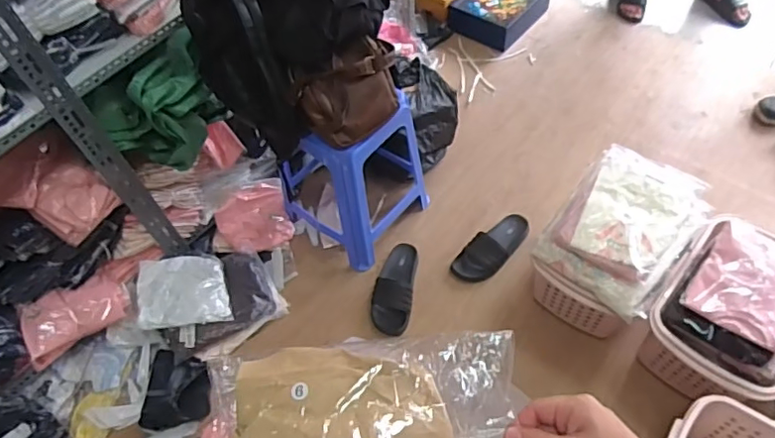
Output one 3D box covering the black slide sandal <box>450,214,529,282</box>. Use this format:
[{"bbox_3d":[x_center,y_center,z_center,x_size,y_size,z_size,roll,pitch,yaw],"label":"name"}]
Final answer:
[{"bbox_3d":[0.317,0.077,1.648,0.112,0.054,0.279,37,65,25],"label":"black slide sandal"}]

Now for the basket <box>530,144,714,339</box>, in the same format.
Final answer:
[{"bbox_3d":[0.577,0.080,1.441,0.295,0.354,0.366,35,64,24],"label":"basket"}]

